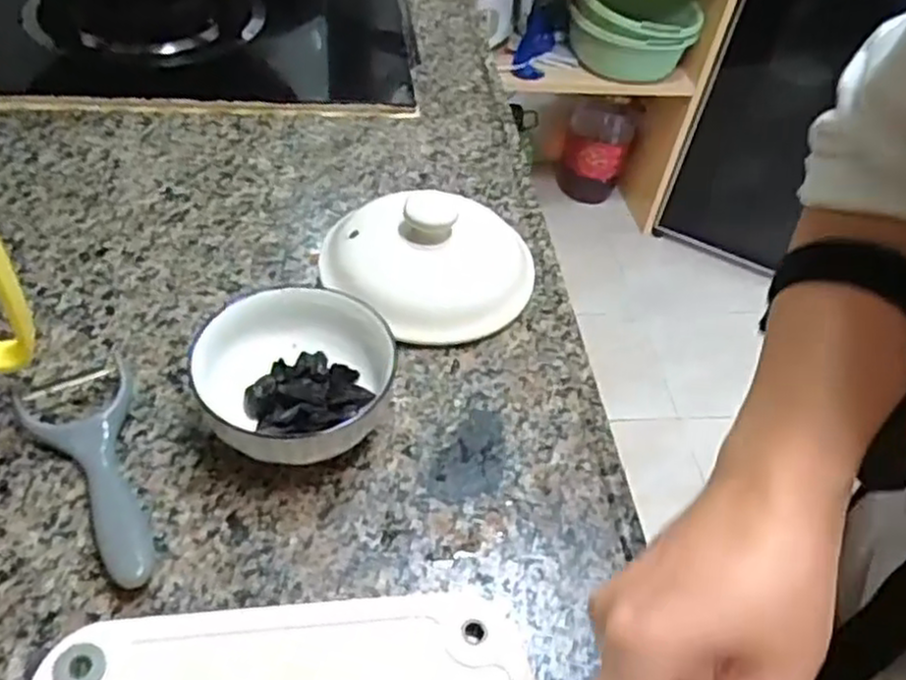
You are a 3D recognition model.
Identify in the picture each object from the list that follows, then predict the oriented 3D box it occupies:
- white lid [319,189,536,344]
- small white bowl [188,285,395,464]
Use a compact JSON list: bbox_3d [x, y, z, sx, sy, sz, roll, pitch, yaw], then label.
[{"bbox_3d":[-0.012,-0.065,0.540,0.133,0.055,0.145,4,47,-4],"label":"white lid"},{"bbox_3d":[-0.091,0.020,0.443,0.101,0.063,0.093,4,47,-4],"label":"small white bowl"}]

